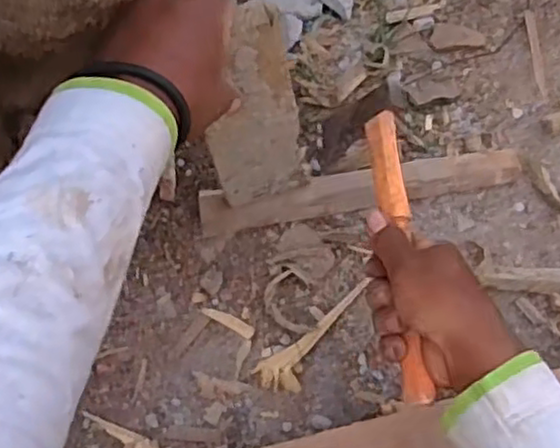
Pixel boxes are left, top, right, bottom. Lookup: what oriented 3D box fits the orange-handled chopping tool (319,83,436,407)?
[{"bbox_3d":[0.080,0.009,0.546,0.053,0.079,0.272,-6,59,-3],"label":"orange-handled chopping tool"}]

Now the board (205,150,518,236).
[{"bbox_3d":[0.077,-0.034,0.658,0.303,0.025,0.038,-9,77,-4],"label":"board"}]

